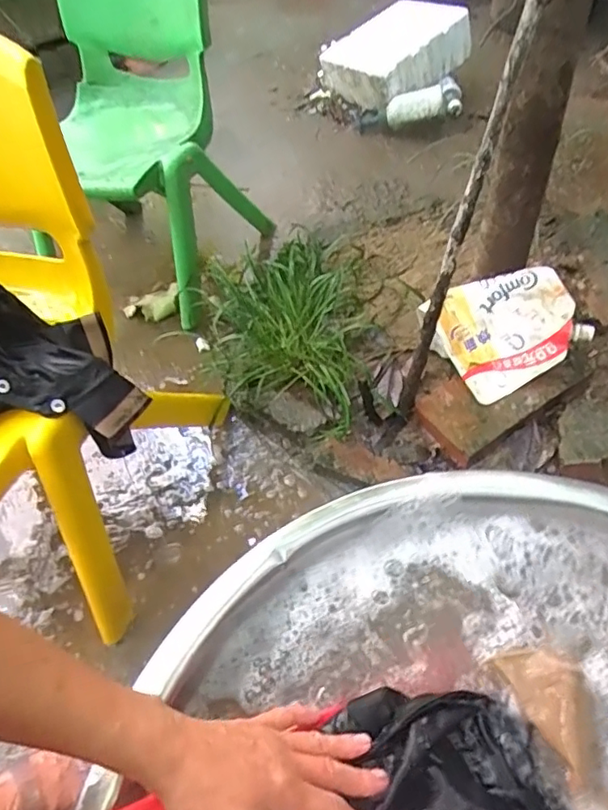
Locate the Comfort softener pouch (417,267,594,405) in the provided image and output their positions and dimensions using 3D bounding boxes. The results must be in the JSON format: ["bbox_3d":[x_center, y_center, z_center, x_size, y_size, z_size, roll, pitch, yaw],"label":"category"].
[{"bbox_3d":[0.261,-0.104,0.732,0.168,0.030,0.154,-34,81,15],"label":"Comfort softener pouch"}]

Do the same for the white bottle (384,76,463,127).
[{"bbox_3d":[0.299,-0.703,1.299,0.211,0.077,0.057,-26,55,-14],"label":"white bottle"}]

